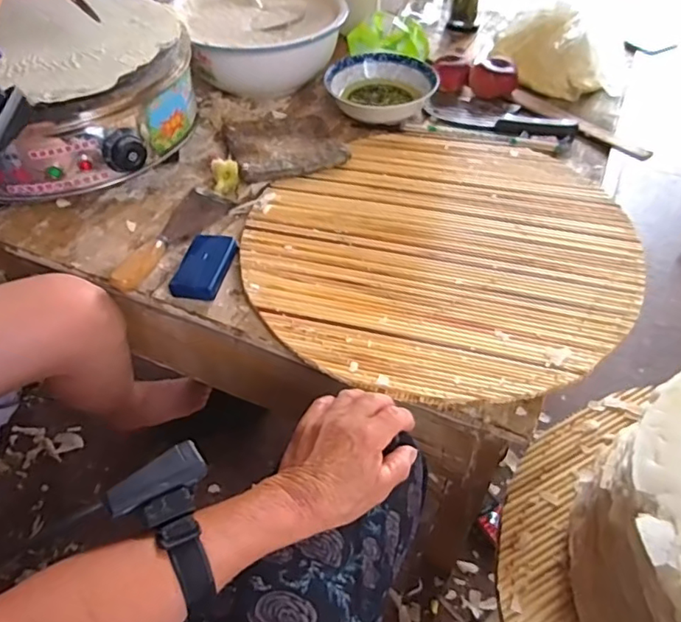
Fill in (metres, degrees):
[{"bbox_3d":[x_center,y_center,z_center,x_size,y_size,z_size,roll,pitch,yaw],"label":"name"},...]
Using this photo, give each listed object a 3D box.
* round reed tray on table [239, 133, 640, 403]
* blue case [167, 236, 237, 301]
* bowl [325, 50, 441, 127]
[{"bbox_3d":[0.113,-0.087,0.651,0.432,0.009,0.436,-3,50,3],"label":"round reed tray on table"},{"bbox_3d":[-0.158,-0.050,0.637,0.051,0.023,0.095,6,51,10],"label":"blue case"},{"bbox_3d":[0.065,-0.364,0.902,0.163,0.053,0.157,-3,50,3],"label":"bowl"}]

